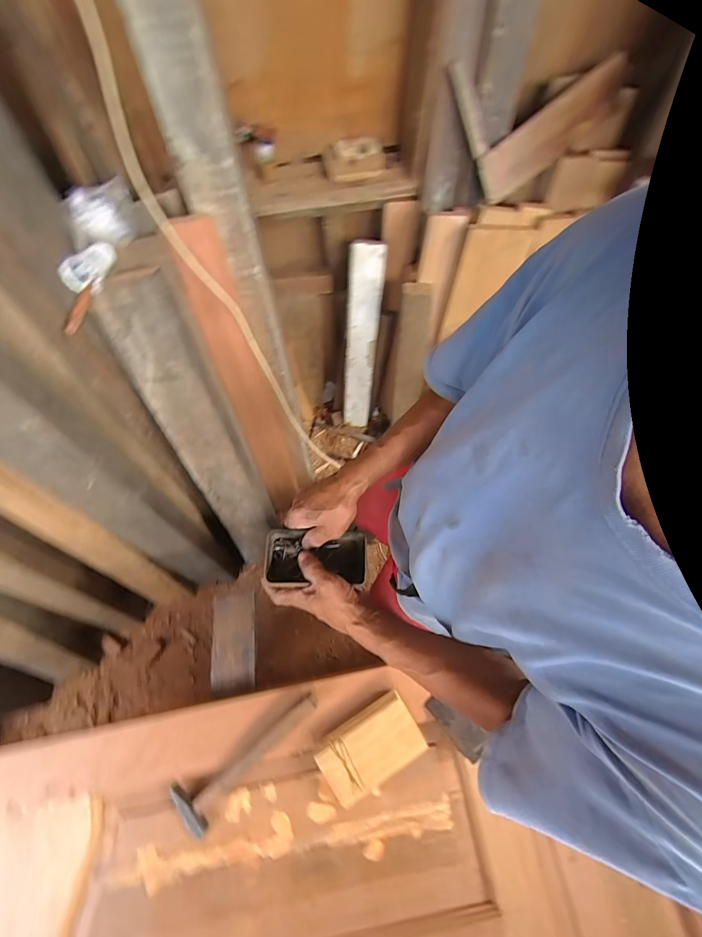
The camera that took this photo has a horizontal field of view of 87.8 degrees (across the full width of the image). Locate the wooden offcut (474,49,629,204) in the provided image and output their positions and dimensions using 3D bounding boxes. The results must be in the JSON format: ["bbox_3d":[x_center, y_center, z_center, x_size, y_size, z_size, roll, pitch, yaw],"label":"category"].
[{"bbox_3d":[0.532,-0.890,0.969,0.404,0.126,0.024,-35,44,7],"label":"wooden offcut"}]

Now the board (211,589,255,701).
[{"bbox_3d":[-0.233,0.346,0.730,0.082,0.021,0.182,-5,70,0],"label":"board"}]

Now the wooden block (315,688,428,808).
[{"bbox_3d":[0.034,0.471,0.623,0.165,0.048,0.102,-31,72,-9],"label":"wooden block"}]

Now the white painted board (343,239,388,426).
[{"bbox_3d":[0.036,-0.449,1.353,0.116,0.678,0.056,8,44,4],"label":"white painted board"}]

